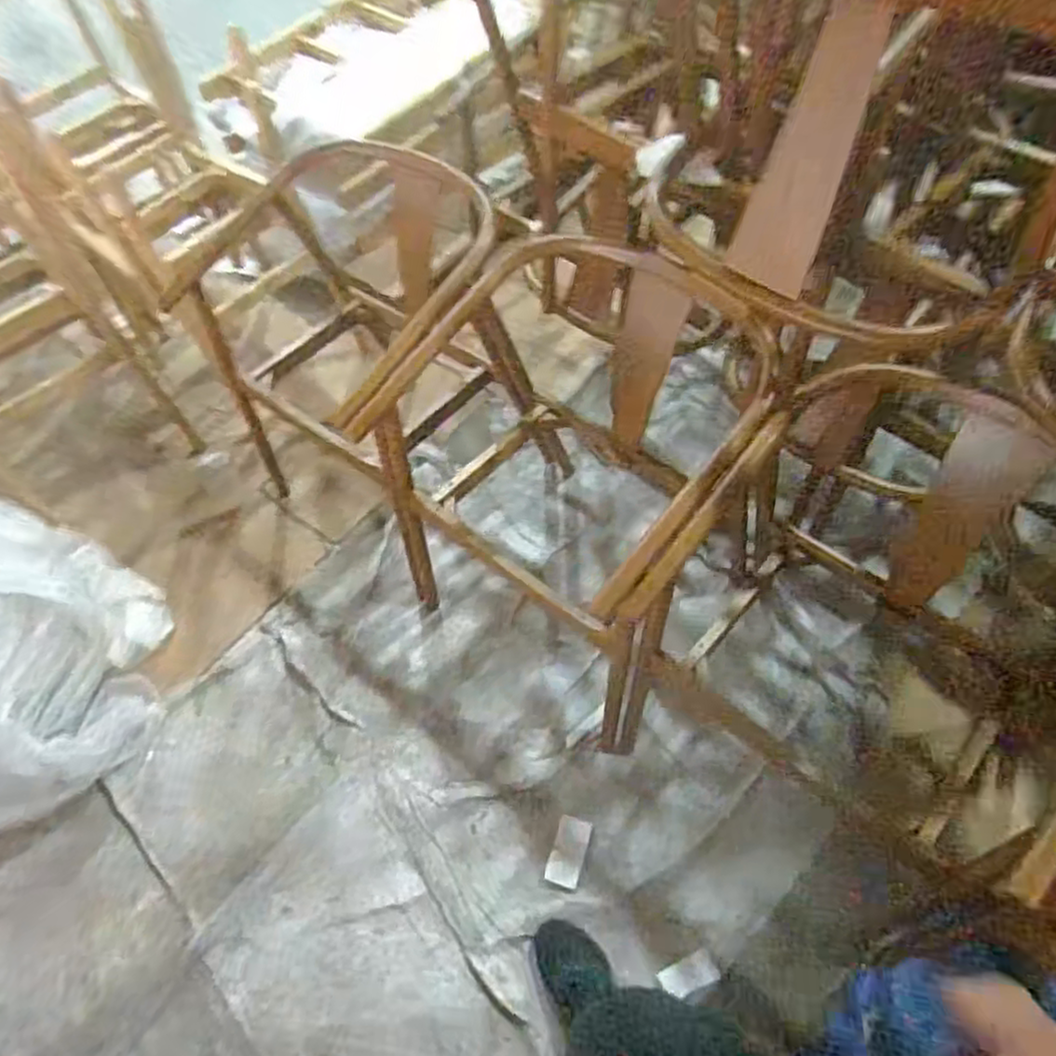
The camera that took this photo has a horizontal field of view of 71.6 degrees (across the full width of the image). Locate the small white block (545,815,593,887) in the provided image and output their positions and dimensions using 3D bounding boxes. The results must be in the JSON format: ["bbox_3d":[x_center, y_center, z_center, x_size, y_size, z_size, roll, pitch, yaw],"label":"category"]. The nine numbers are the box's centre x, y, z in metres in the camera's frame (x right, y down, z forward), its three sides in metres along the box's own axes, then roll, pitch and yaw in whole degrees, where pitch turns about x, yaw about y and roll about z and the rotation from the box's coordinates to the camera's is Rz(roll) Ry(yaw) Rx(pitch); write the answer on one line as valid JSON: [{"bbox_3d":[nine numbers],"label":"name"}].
[{"bbox_3d":[0.075,0.597,1.350,0.061,0.010,0.115,14,59,14],"label":"small white block"}]

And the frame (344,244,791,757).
[{"bbox_3d":[0.089,-0.082,1.374,0.651,0.642,0.530,36,67,24],"label":"frame"}]

